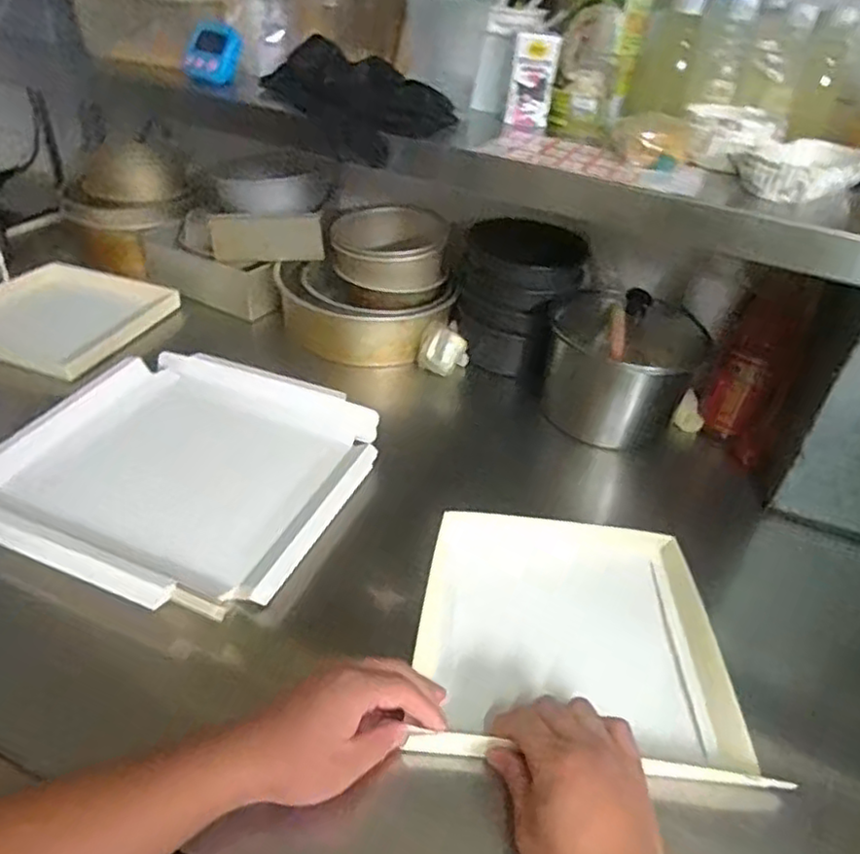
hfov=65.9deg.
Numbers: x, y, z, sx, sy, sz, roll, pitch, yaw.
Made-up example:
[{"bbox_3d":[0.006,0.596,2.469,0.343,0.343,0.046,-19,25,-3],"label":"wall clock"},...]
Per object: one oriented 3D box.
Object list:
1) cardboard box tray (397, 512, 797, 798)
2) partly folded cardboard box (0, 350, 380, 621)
[{"bbox_3d":[0.121,0.172,0.568,0.251,0.036,0.229,6,38,-1],"label":"cardboard box tray"},{"bbox_3d":[-0.250,0.037,0.681,0.324,0.063,0.318,19,40,15],"label":"partly folded cardboard box"}]

